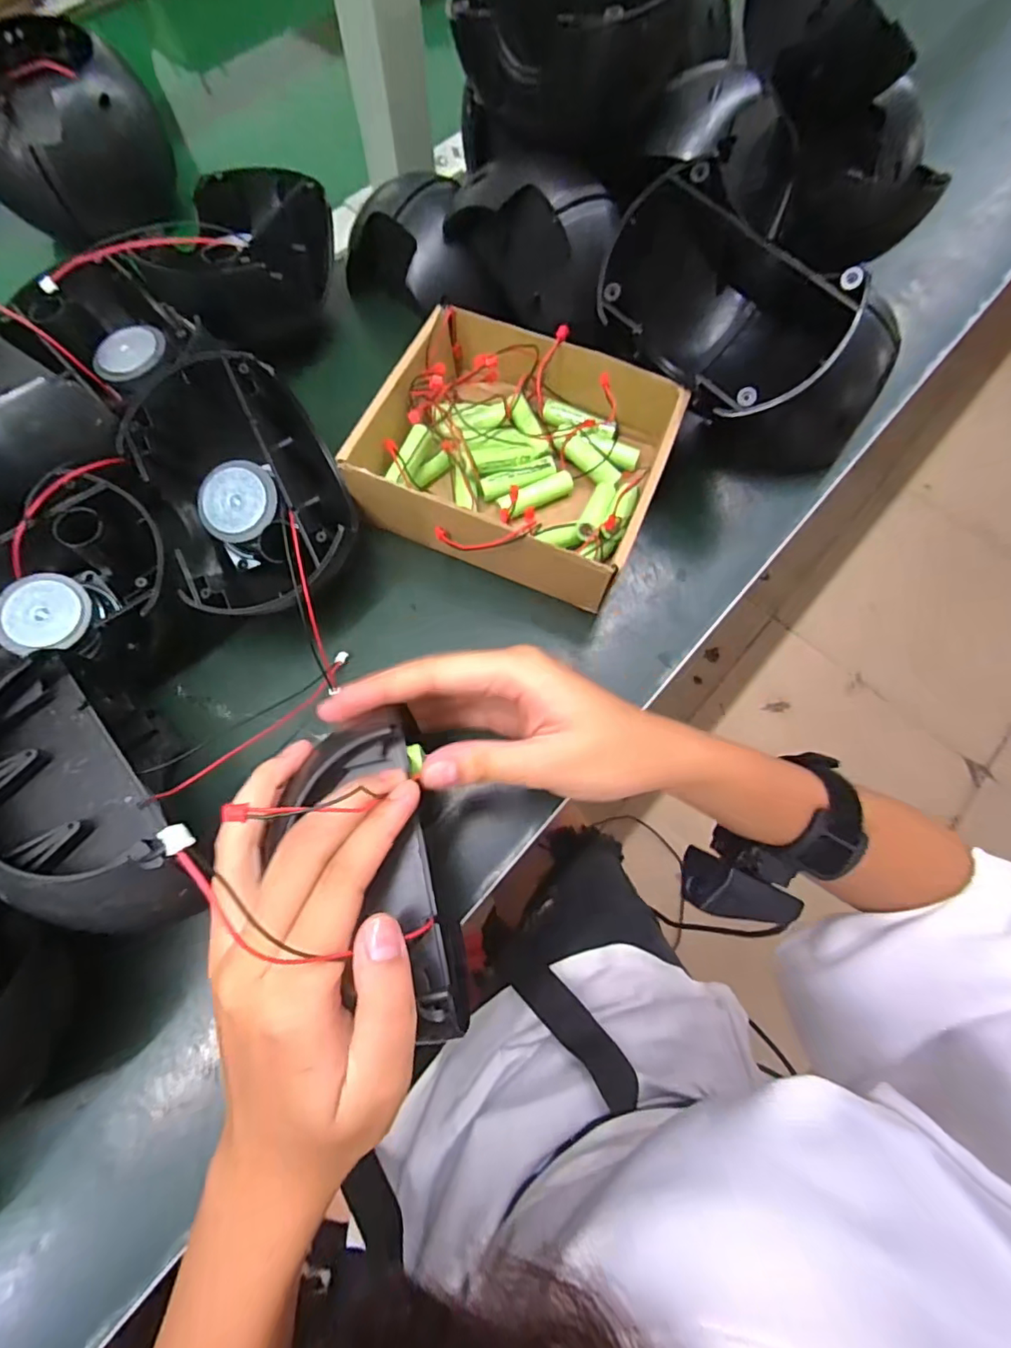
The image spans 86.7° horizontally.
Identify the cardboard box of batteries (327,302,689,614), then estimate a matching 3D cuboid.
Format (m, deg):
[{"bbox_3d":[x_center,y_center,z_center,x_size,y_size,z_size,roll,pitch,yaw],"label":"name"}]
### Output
[{"bbox_3d":[0.009,-0.136,0.323,0.165,0.052,0.151,21,73,6],"label":"cardboard box of batteries"}]

